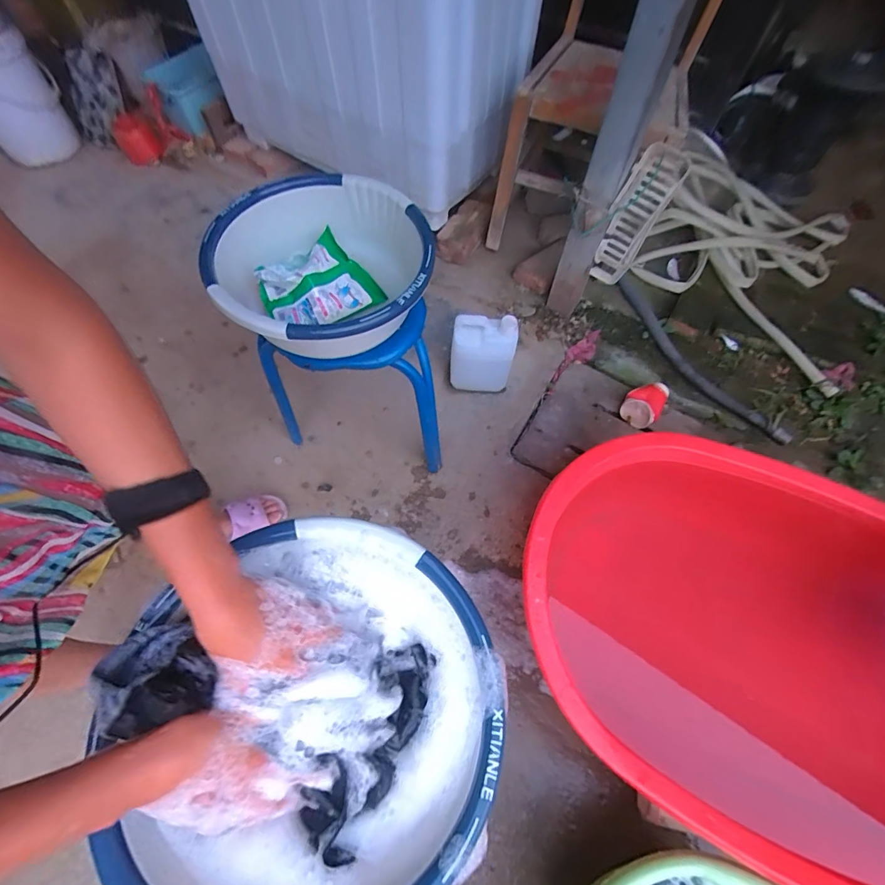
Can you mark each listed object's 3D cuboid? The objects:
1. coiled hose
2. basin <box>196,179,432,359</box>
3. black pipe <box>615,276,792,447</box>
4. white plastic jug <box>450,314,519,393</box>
[{"bbox_3d":[0.923,-0.570,1.320,0.588,0.156,0.777,25,67,9],"label":"coiled hose"},{"bbox_3d":[-0.185,-0.272,0.720,0.333,0.136,0.310,0,63,-1],"label":"basin"},{"bbox_3d":[0.710,-0.242,1.241,0.124,0.066,0.638,-33,70,-16],"label":"black pipe"},{"bbox_3d":[0.098,-0.211,1.121,0.154,0.242,0.084,6,65,1],"label":"white plastic jug"}]

